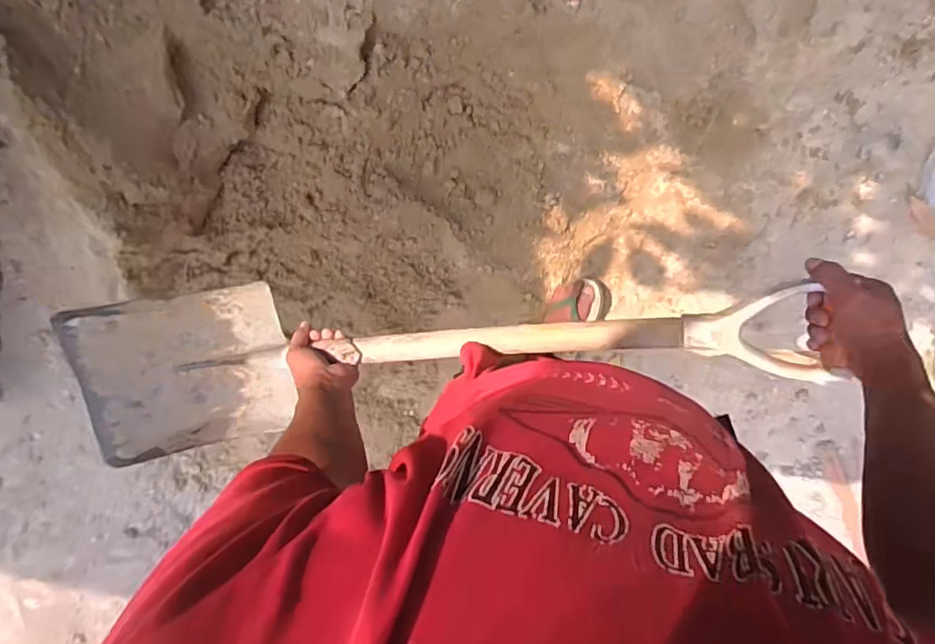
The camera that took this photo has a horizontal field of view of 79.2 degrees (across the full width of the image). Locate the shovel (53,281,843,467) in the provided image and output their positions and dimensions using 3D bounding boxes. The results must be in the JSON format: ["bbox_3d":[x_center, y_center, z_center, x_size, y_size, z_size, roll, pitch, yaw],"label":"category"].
[{"bbox_3d":[-0.083,0.064,0.728,0.928,0.116,0.225,-2,96,14],"label":"shovel"}]

